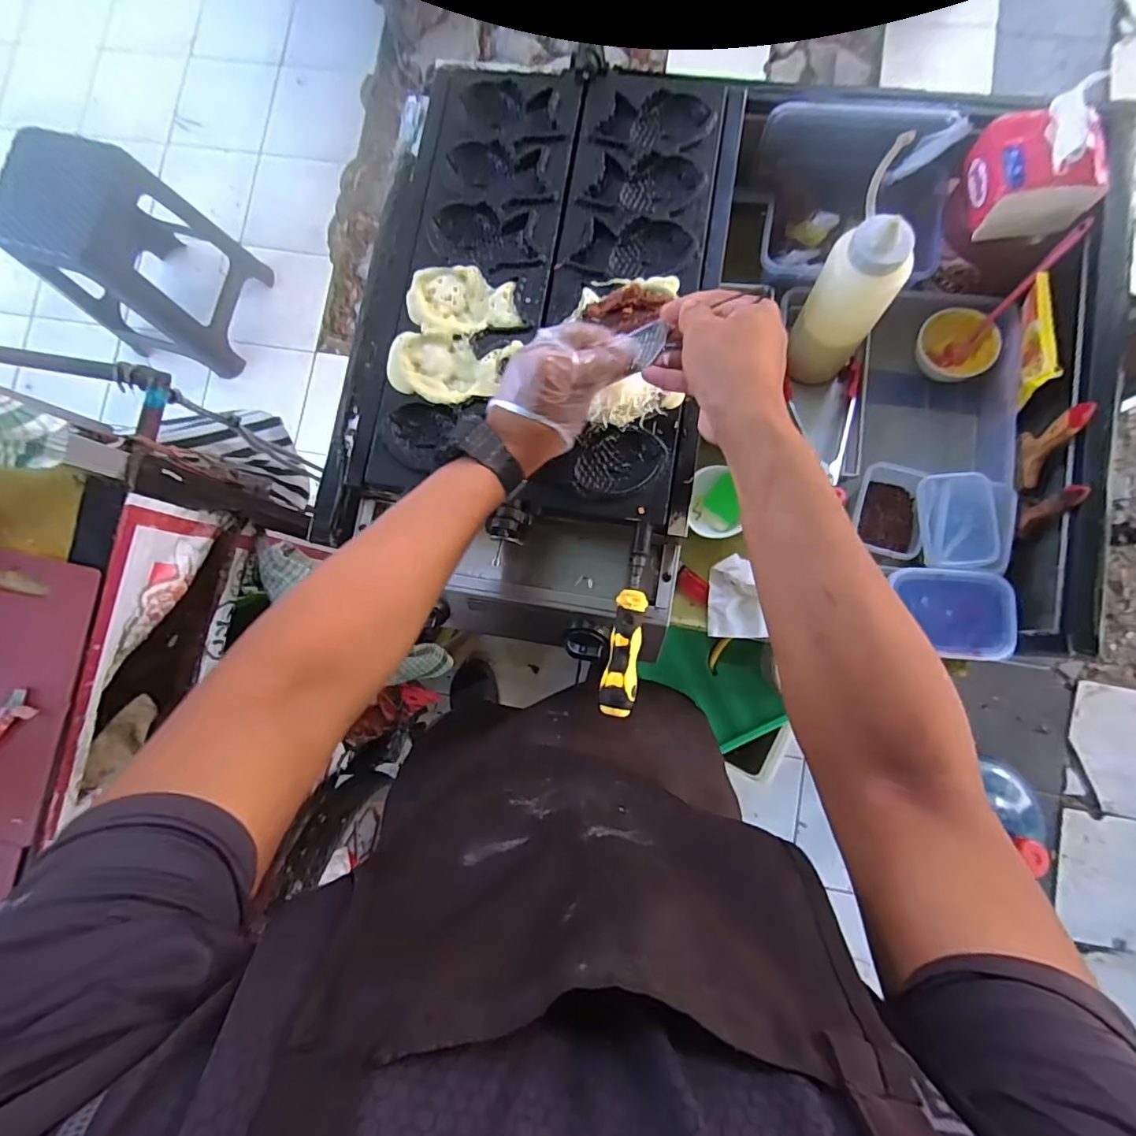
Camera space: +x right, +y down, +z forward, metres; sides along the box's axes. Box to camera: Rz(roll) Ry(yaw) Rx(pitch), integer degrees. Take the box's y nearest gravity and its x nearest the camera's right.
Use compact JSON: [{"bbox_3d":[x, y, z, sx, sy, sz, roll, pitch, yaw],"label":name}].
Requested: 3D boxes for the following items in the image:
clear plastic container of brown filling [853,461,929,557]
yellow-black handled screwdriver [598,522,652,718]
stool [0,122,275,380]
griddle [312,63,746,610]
[{"bbox_3d":[0.381,-0.066,0.660,0.068,0.045,0.107,9,85,5],"label":"clear plastic container of brown filling"},{"bbox_3d":[0.062,0.049,0.543,0.034,0.031,0.187,10,83,5],"label":"yellow-black handled screwdriver"},{"bbox_3d":[-1.044,-0.751,1.325,0.363,0.443,0.330,19,86,6],"label":"stool"},{"bbox_3d":[-0.028,-0.269,0.615,0.384,0.109,0.563,12,87,5],"label":"griddle"}]

